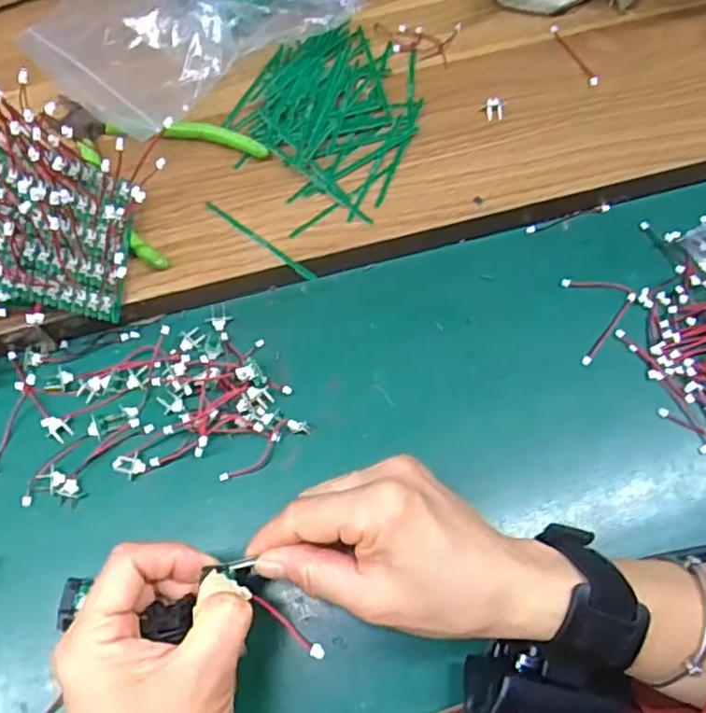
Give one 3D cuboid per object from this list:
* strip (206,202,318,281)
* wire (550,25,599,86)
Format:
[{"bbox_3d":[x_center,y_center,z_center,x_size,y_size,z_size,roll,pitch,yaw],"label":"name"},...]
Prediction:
[{"bbox_3d":[-0.057,-0.072,0.394,0.084,0.004,0.005,35,72,15],"label":"strip"},{"bbox_3d":[0.151,-0.207,0.445,0.006,0.004,0.057,-22,68,-7],"label":"wire"}]

